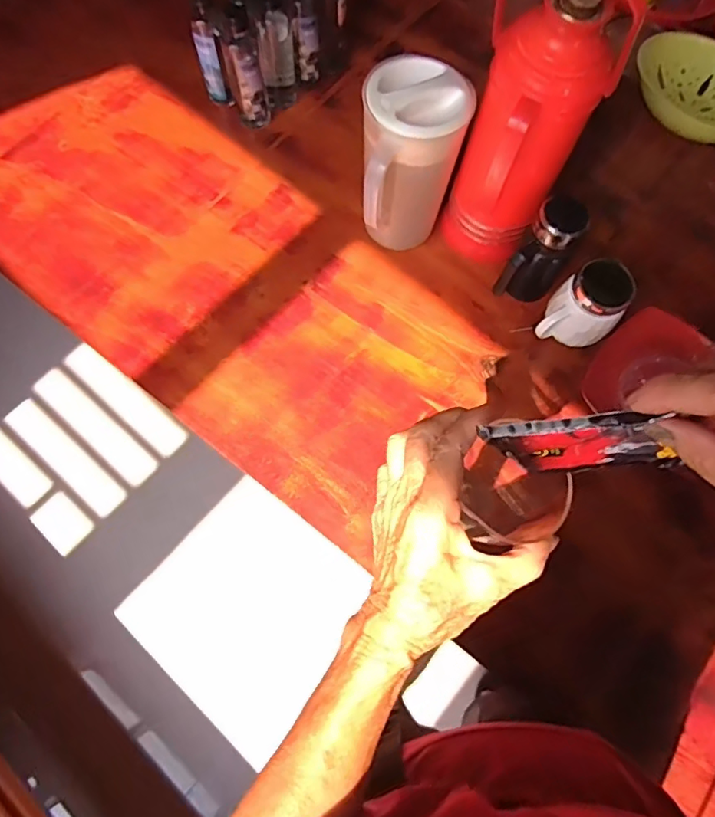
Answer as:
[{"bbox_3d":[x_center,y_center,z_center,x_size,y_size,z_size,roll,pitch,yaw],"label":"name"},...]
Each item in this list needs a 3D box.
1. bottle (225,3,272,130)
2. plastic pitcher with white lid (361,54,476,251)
[{"bbox_3d":[-0.166,-0.513,0.829,0.053,0.167,0.065,-7,72,-4],"label":"bottle"},{"bbox_3d":[0.068,-0.313,0.729,0.124,0.237,0.129,-2,71,-3],"label":"plastic pitcher with white lid"}]

